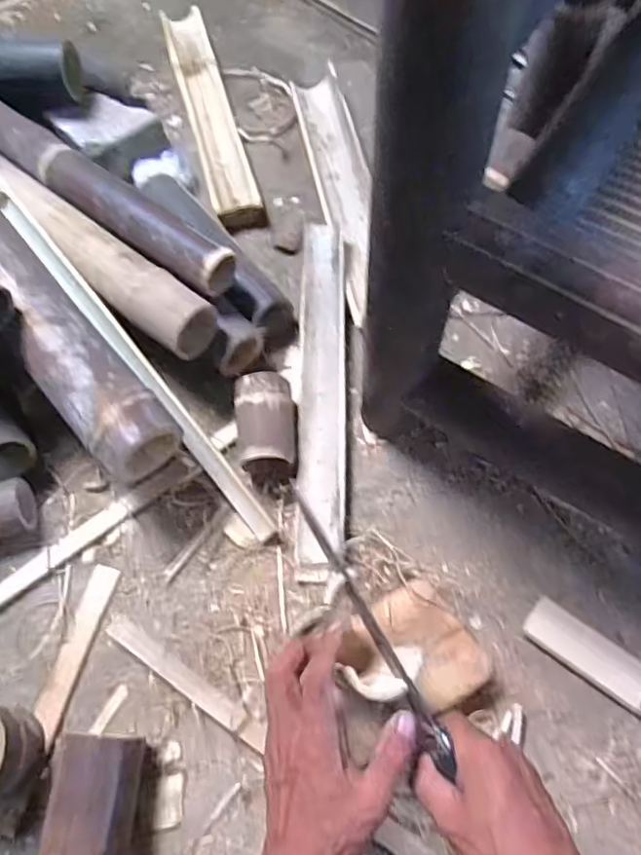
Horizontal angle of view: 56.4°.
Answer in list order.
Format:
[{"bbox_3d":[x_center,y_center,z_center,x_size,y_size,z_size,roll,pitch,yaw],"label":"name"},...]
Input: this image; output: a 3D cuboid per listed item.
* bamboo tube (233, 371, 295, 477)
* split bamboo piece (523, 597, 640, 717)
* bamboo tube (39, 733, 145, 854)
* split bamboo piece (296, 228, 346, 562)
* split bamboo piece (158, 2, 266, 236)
[{"bbox_3d":[-0.061,-0.005,0.671,0.066,0.059,0.107,-8,66,-3],"label":"bamboo tube"},{"bbox_3d":[0.267,0.225,0.595,0.125,0.018,0.044,36,71,15],"label":"split bamboo piece"},{"bbox_3d":[-0.196,0.342,0.518,0.070,0.075,0.135,2,66,2],"label":"bamboo tube"},{"bbox_3d":[0.002,-0.061,0.718,0.055,0.034,0.436,0,66,1],"label":"split bamboo piece"},{"bbox_3d":[-0.165,-0.471,0.903,0.069,0.043,0.436,-16,66,-6],"label":"split bamboo piece"}]

